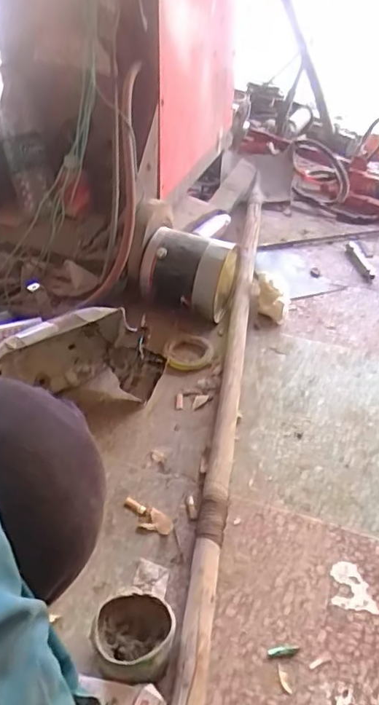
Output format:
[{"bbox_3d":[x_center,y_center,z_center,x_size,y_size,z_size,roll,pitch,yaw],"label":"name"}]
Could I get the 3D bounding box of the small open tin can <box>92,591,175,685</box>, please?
[{"bbox_3d":[-0.061,0.316,0.584,0.085,0.063,0.079,2,41,-2],"label":"small open tin can"}]

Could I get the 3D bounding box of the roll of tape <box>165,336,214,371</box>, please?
[{"bbox_3d":[0.001,-0.002,1.002,0.088,0.016,0.091,2,41,-2],"label":"roll of tape"}]

